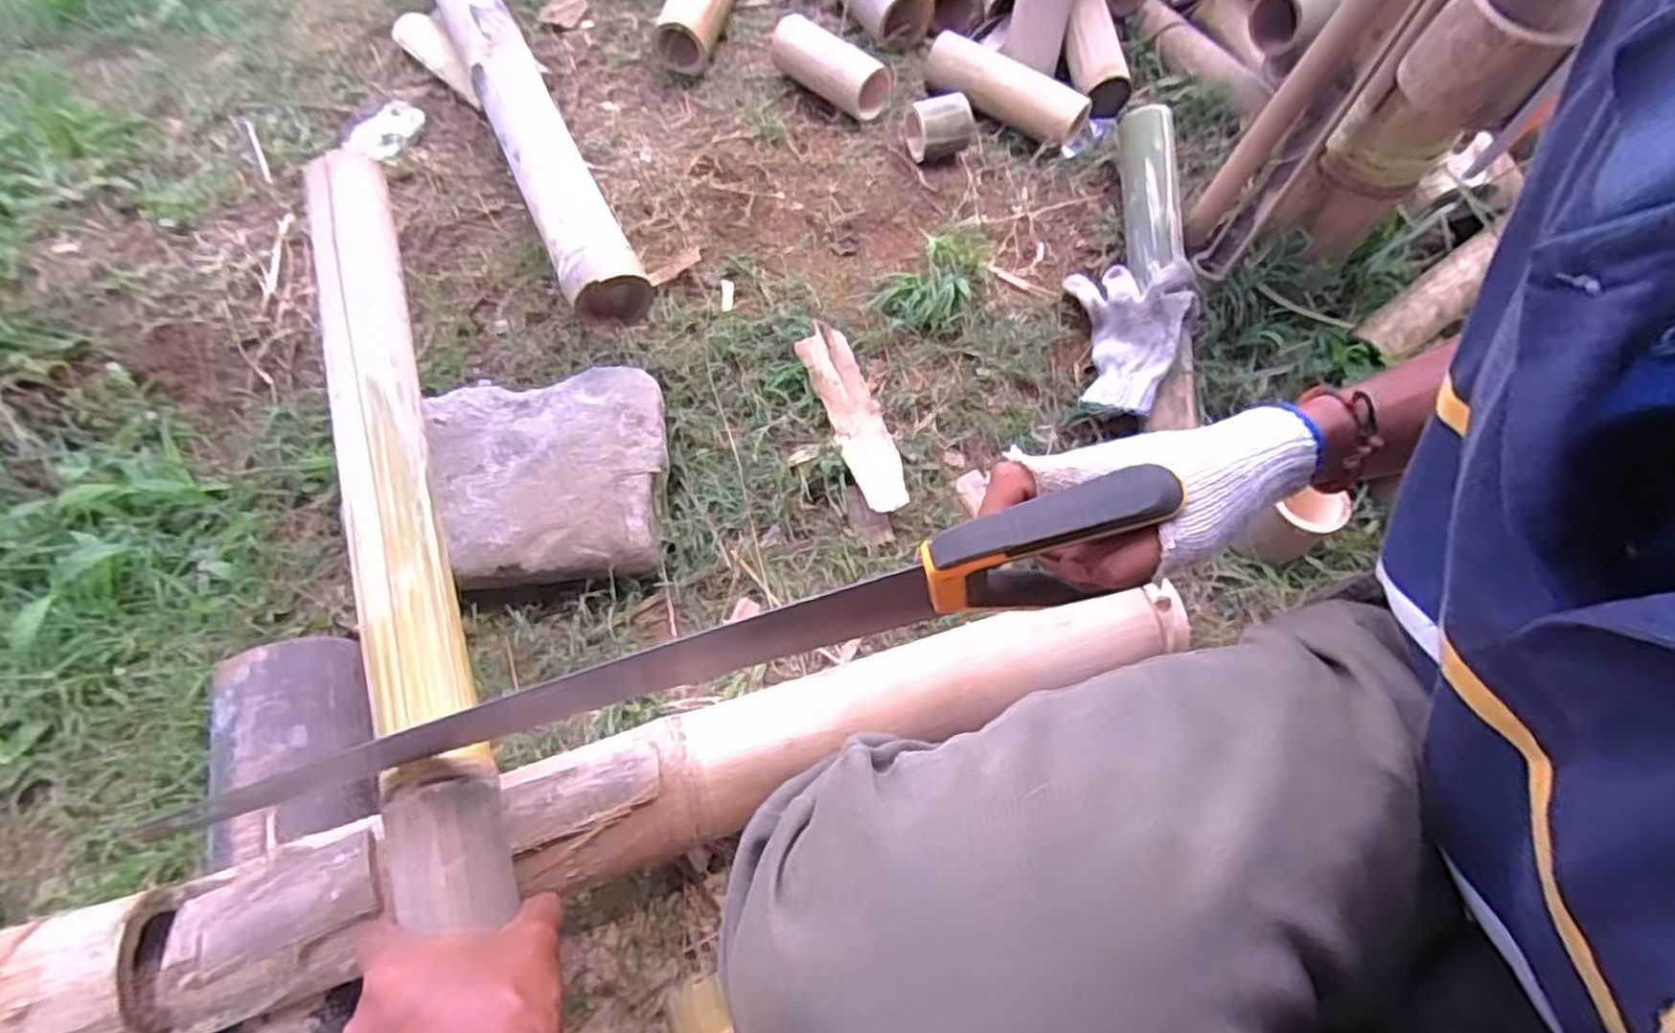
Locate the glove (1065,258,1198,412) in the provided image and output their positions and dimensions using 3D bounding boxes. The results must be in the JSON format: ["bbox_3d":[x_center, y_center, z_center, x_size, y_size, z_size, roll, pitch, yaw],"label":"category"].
[{"bbox_3d":[0.289,-0.195,0.772,0.121,0.067,0.154,17,61,10],"label":"glove"}]

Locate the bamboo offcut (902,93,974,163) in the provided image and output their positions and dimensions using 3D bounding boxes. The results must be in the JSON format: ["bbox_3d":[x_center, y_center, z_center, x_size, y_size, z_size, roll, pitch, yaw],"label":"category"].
[{"bbox_3d":[0.113,-0.443,0.851,0.065,0.063,0.071,-20,61,-12],"label":"bamboo offcut"}]

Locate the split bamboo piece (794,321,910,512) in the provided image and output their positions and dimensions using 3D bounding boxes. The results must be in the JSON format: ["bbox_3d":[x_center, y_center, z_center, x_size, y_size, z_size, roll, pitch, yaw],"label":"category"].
[{"bbox_3d":[0.017,-0.101,0.758,0.051,0.017,0.202,-20,77,-12],"label":"split bamboo piece"}]

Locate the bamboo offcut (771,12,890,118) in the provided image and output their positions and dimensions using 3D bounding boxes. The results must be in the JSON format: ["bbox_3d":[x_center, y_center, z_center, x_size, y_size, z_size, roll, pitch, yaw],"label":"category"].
[{"bbox_3d":[-0.007,-0.526,0.885,0.152,0.066,0.050,39,67,21],"label":"bamboo offcut"}]

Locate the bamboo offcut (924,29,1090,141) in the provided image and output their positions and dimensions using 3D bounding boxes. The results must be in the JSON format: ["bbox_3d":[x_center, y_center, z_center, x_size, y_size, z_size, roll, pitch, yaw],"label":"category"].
[{"bbox_3d":[0.194,-0.490,0.870,0.187,0.060,0.059,19,61,11],"label":"bamboo offcut"}]

